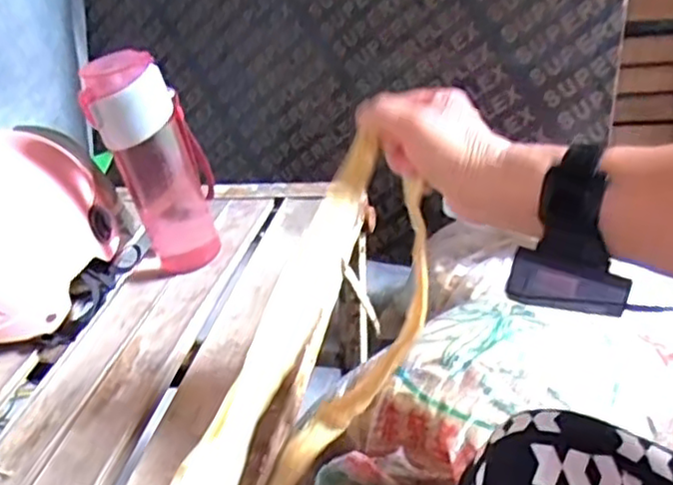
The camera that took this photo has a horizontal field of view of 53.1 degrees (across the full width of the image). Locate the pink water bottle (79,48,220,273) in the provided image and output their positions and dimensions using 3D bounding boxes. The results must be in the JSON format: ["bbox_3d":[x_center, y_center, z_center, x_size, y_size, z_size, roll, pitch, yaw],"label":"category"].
[{"bbox_3d":[-0.179,-0.076,0.671,0.090,0.214,0.076,-9,30,-2],"label":"pink water bottle"}]

